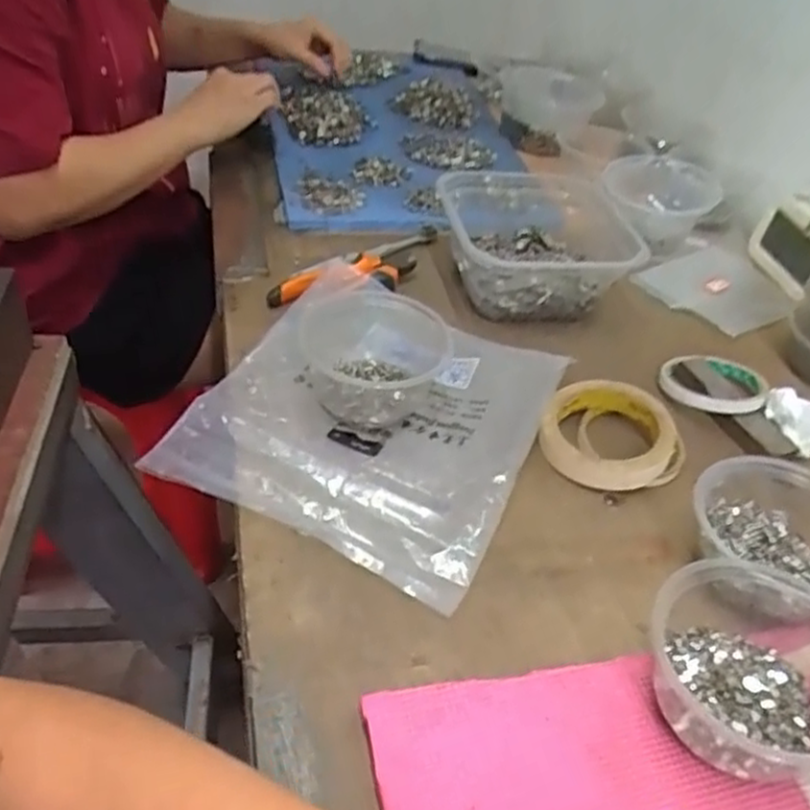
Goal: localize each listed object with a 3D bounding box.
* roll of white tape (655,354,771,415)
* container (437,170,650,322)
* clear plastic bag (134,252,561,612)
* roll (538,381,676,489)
[{"bbox_3d":[0.265,-0.019,0.649,0.088,0.022,0.084,6,42,-5],"label":"roll of white tape"},{"bbox_3d":[0.121,-0.170,0.747,0.172,0.066,0.198,0,41,-9],"label":"container"},{"bbox_3d":[-0.020,-0.004,0.577,0.235,0.029,0.269,22,43,13],"label":"clear plastic bag"},{"bbox_3d":[0.156,0.022,0.583,0.096,0.032,0.097,6,42,-5],"label":"roll"}]

